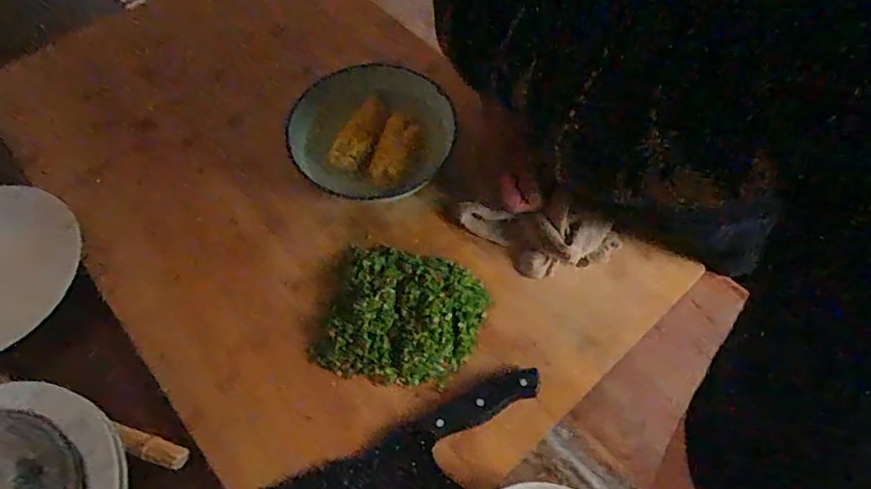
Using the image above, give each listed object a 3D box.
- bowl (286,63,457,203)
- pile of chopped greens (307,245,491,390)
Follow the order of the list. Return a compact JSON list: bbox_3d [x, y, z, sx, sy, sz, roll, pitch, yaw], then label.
[{"bbox_3d":[-0.073,-0.123,0.569,0.154,0.051,0.160,-1,62,1],"label":"bowl"},{"bbox_3d":[-0.034,0.068,0.526,0.159,0.038,0.140,12,63,8],"label":"pile of chopped greens"}]

